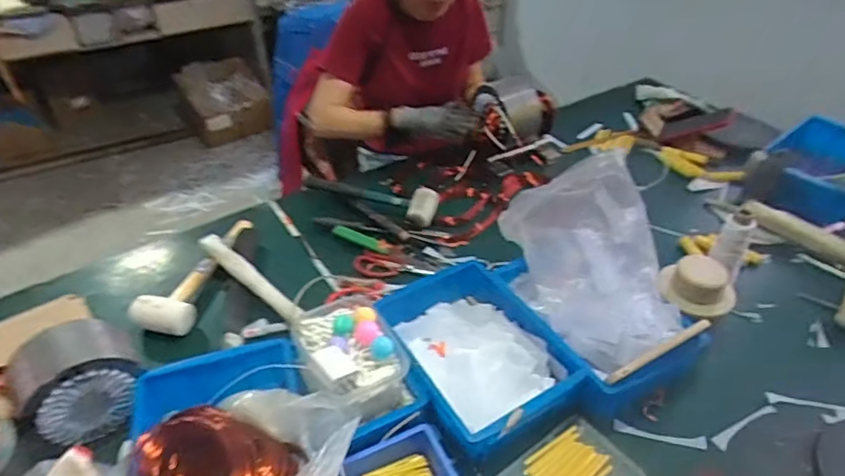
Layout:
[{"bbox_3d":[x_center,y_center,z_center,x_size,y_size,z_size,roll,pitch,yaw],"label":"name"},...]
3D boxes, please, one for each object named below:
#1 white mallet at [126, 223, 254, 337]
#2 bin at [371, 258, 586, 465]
[{"bbox_3d":[-0.380,0.066,0.991,0.078,0.060,0.277,14,41,17],"label":"white mallet"},{"bbox_3d":[0.075,0.170,0.830,0.205,0.077,0.284,-17,42,-21],"label":"bin"}]

